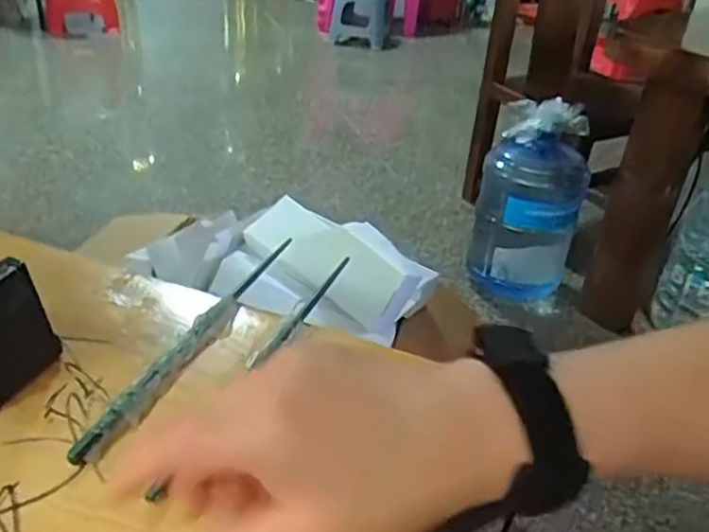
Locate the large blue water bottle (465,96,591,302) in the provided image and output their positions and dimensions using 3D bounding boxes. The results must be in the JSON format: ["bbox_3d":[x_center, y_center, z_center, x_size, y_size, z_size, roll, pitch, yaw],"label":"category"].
[{"bbox_3d":[0.460,-0.171,1.744,0.246,0.478,0.223,17,35,17],"label":"large blue water bottle"}]

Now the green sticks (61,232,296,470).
[{"bbox_3d":[-0.091,0.039,0.409,0.017,0.009,0.222,17,35,17],"label":"green sticks"}]

